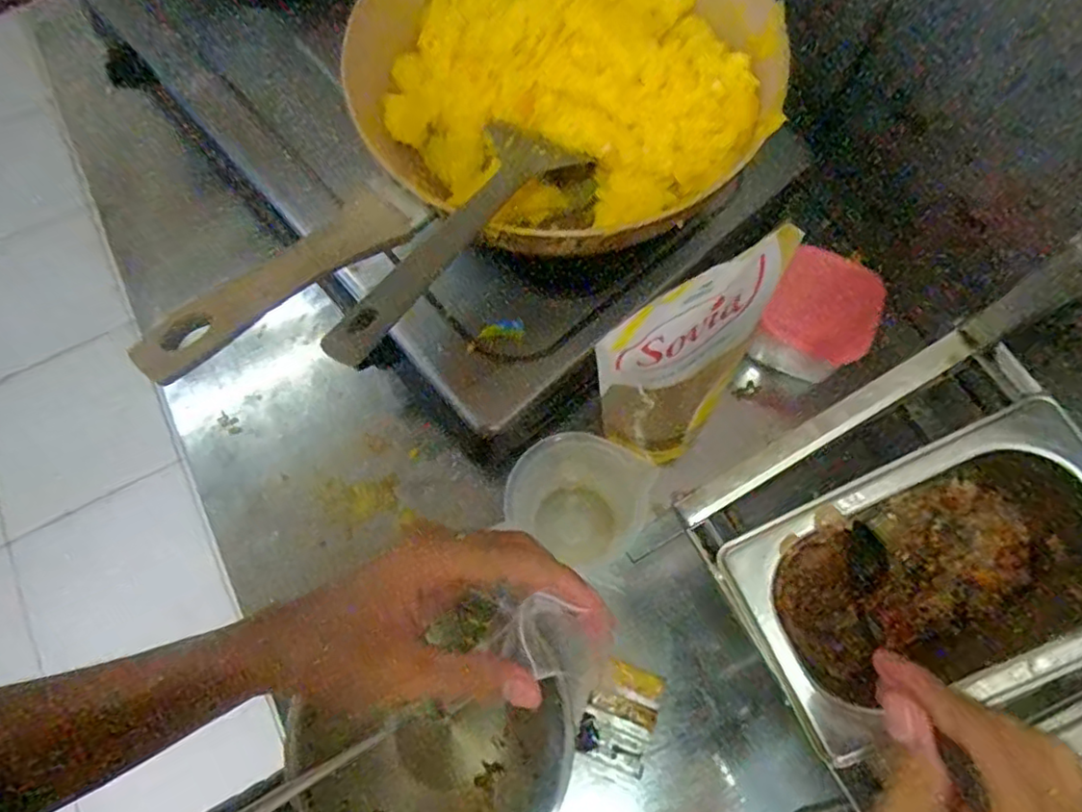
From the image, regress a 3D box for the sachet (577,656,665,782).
[{"bbox_3d":[0.064,0.249,0.509,0.054,0.007,0.076,20,74,8],"label":"sachet"}]

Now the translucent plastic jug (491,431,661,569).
[{"bbox_3d":[0.035,0.069,0.500,0.100,0.138,0.100,20,74,9],"label":"translucent plastic jug"}]

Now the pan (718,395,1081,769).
[{"bbox_3d":[0.198,0.090,0.327,0.187,0.100,0.118,-23,72,-5],"label":"pan"}]

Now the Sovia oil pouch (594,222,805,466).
[{"bbox_3d":[0.120,-0.020,0.452,0.148,0.224,0.071,-35,74,-9],"label":"Sovia oil pouch"}]

